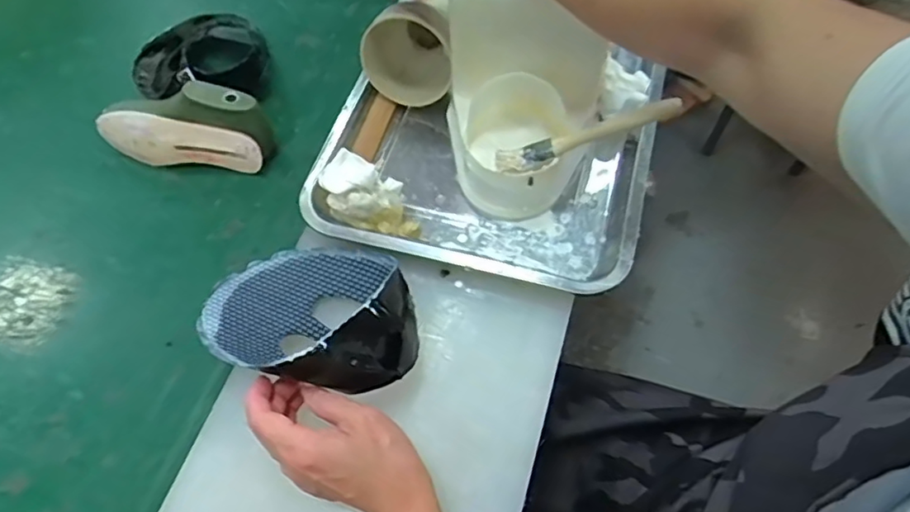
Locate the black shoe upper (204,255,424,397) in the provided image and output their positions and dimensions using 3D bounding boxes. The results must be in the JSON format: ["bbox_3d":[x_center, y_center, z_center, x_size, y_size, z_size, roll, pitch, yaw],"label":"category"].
[{"bbox_3d":[-0.112,0.039,0.461,0.173,0.059,0.119,7,61,6],"label":"black shoe upper"}]

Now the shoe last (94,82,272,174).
[{"bbox_3d":[-0.279,-0.135,0.610,0.174,0.074,0.052,5,60,5],"label":"shoe last"}]

